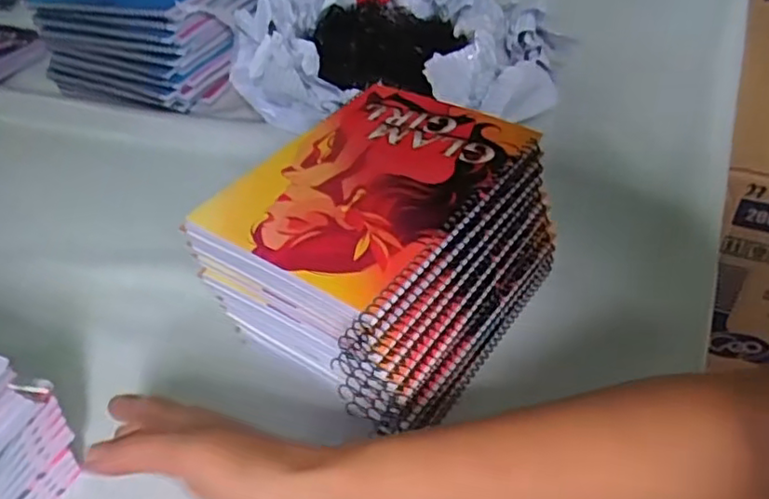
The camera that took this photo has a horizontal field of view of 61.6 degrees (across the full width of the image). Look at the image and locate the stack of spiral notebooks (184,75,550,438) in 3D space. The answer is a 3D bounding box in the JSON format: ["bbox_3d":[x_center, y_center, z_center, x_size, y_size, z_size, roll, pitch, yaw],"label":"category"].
[{"bbox_3d":[-0.001,0.004,0.444,0.170,0.116,0.216,25,50,26],"label":"stack of spiral notebooks"}]

